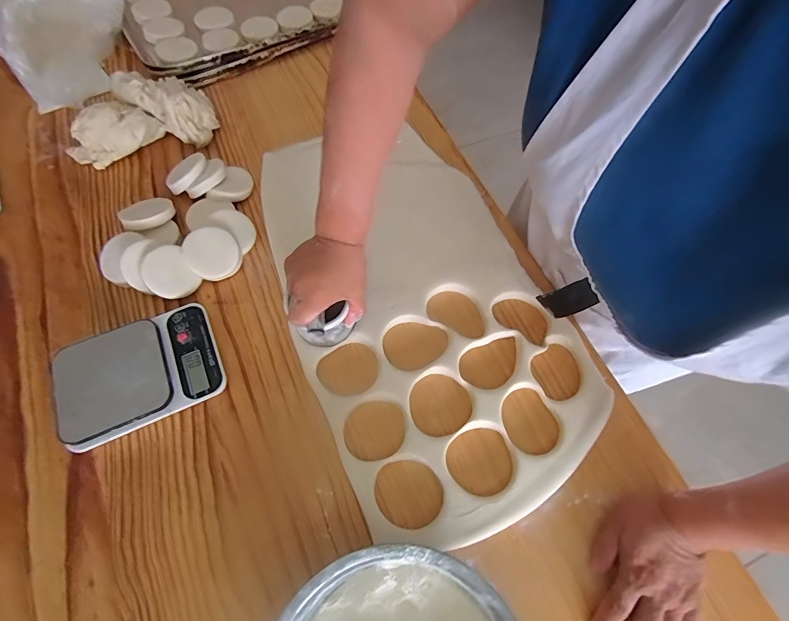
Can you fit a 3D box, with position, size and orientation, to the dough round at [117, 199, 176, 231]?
[{"bbox_3d":[-0.364,-0.144,0.573,0.071,0.011,0.067,-21,52,-27],"label":"dough round"}]

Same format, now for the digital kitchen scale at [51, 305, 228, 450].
[{"bbox_3d":[-0.305,0.072,0.471,0.171,0.038,0.137,-25,68,-13],"label":"digital kitchen scale"}]

